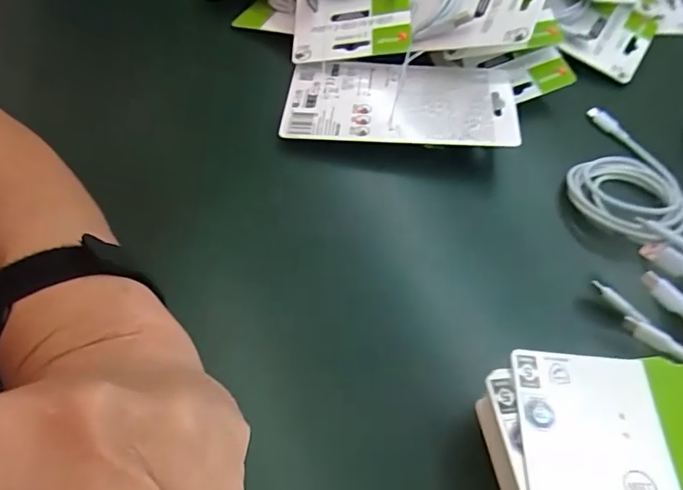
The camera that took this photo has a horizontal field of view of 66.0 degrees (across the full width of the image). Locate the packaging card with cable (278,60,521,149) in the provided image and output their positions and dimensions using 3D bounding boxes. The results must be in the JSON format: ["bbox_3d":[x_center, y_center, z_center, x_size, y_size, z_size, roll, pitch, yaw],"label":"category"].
[{"bbox_3d":[0.046,-0.114,0.424,0.180,0.014,0.095,4,53,2],"label":"packaging card with cable"}]

